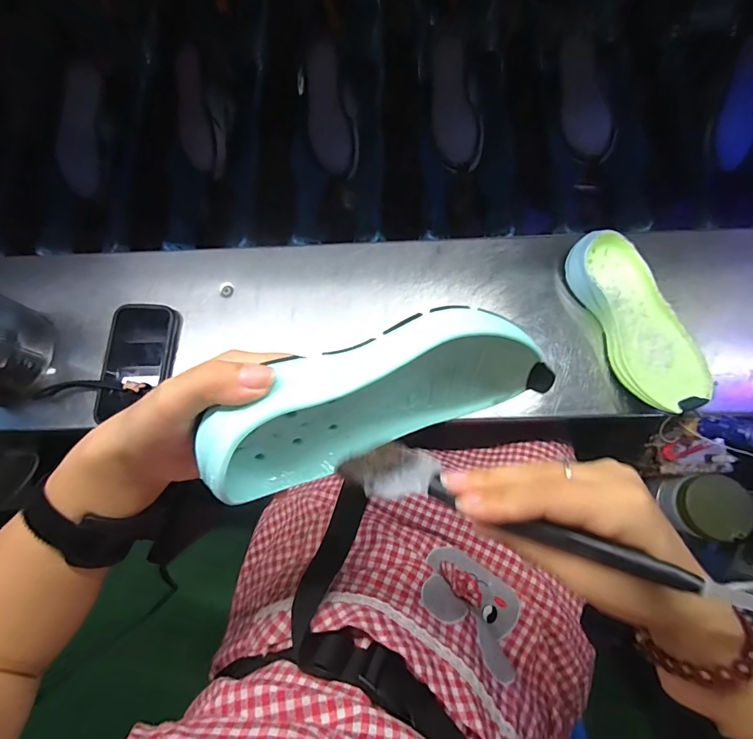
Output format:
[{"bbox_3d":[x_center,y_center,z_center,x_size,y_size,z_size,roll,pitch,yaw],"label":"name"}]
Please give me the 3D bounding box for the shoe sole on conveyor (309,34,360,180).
[{"bbox_3d":[-0.068,-0.383,0.636,0.071,0.022,0.187,-11,98,-2],"label":"shoe sole on conveyor"}]

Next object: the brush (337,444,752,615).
[{"bbox_3d":[0.073,0.073,0.209,0.197,0.024,0.032,13,72,29],"label":"brush"}]

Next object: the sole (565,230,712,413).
[{"bbox_3d":[0.305,-0.058,0.505,0.092,0.050,0.224,-20,77,-3],"label":"sole"}]

